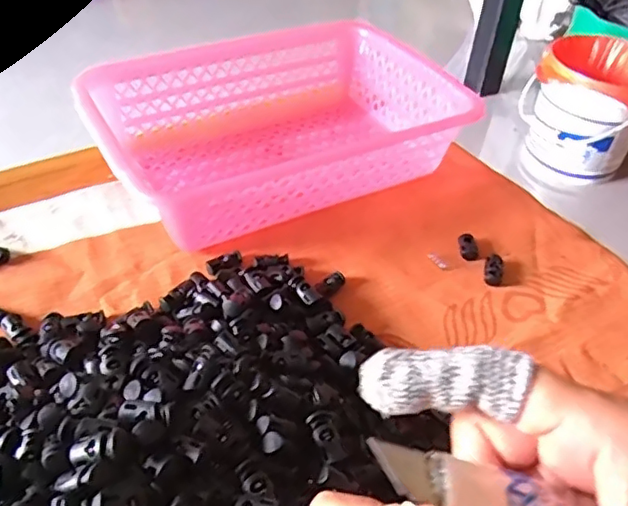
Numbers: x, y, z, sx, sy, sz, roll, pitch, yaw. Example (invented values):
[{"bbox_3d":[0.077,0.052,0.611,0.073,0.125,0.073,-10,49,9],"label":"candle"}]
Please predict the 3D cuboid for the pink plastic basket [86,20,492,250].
[{"bbox_3d":[-0.031,-0.111,0.531,0.299,0.075,0.215,-23,49,-25],"label":"pink plastic basket"}]

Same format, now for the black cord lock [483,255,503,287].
[{"bbox_3d":[0.141,0.012,0.462,0.015,0.009,0.031,9,44,6],"label":"black cord lock"}]

